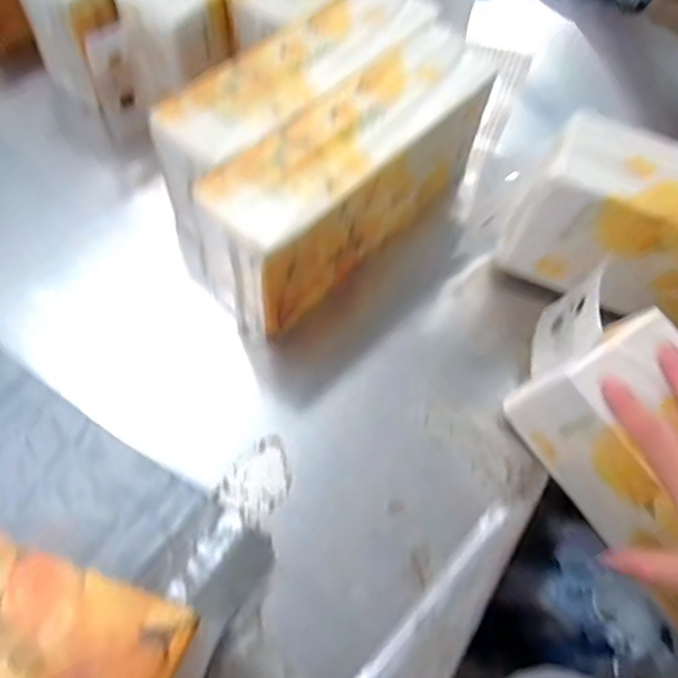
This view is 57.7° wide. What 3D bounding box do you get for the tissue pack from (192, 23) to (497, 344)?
[{"bbox_3d":[0.008,-0.148,0.568,0.085,0.135,0.297,39,66,17],"label":"tissue pack"}]

